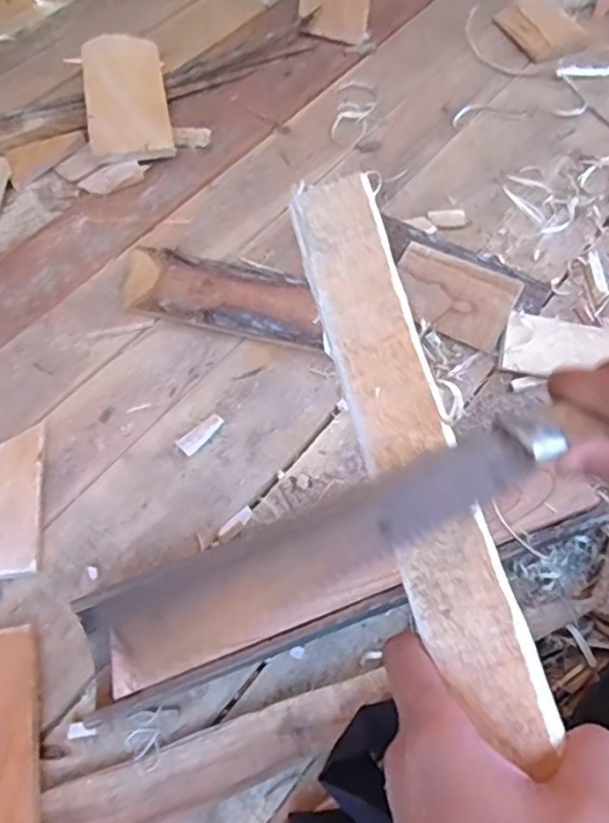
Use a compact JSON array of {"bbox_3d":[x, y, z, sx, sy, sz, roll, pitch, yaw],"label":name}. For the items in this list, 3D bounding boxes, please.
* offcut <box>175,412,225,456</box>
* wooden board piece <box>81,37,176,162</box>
[{"bbox_3d":[-0.095,0.020,0.601,0.018,0.007,0.048,36,67,19],"label":"offcut"},{"bbox_3d":[-0.217,-0.385,0.789,0.097,0.018,0.206,-10,65,-10],"label":"wooden board piece"}]

